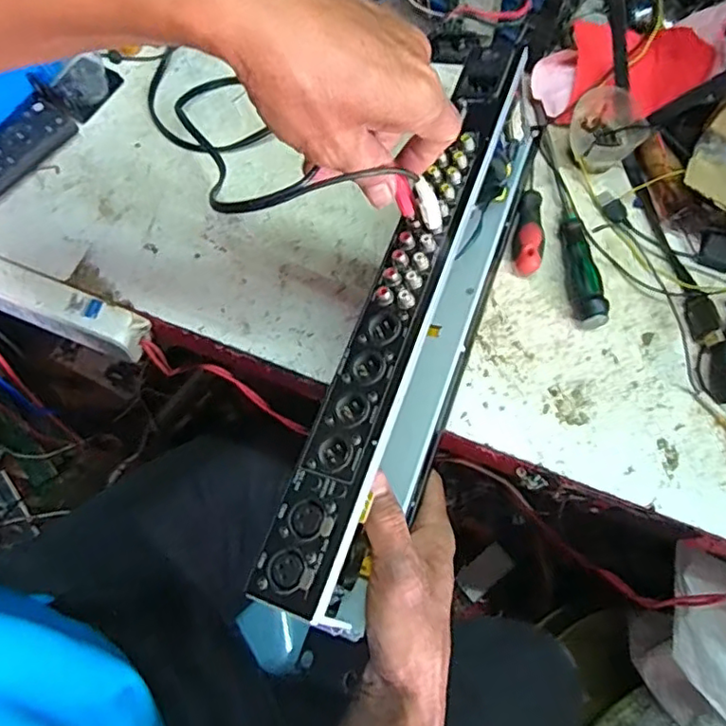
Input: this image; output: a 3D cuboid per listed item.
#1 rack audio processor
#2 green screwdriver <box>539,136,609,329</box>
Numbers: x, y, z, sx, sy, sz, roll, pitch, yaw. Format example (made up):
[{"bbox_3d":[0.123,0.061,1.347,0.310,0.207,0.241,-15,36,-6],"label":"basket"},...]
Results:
[{"bbox_3d":[0.047,-0.022,0.417,0.058,0.147,0.400,17,68,20],"label":"rack audio processor"},{"bbox_3d":[0.176,-0.113,0.504,0.023,0.023,0.178,-2,69,-3],"label":"green screwdriver"}]

